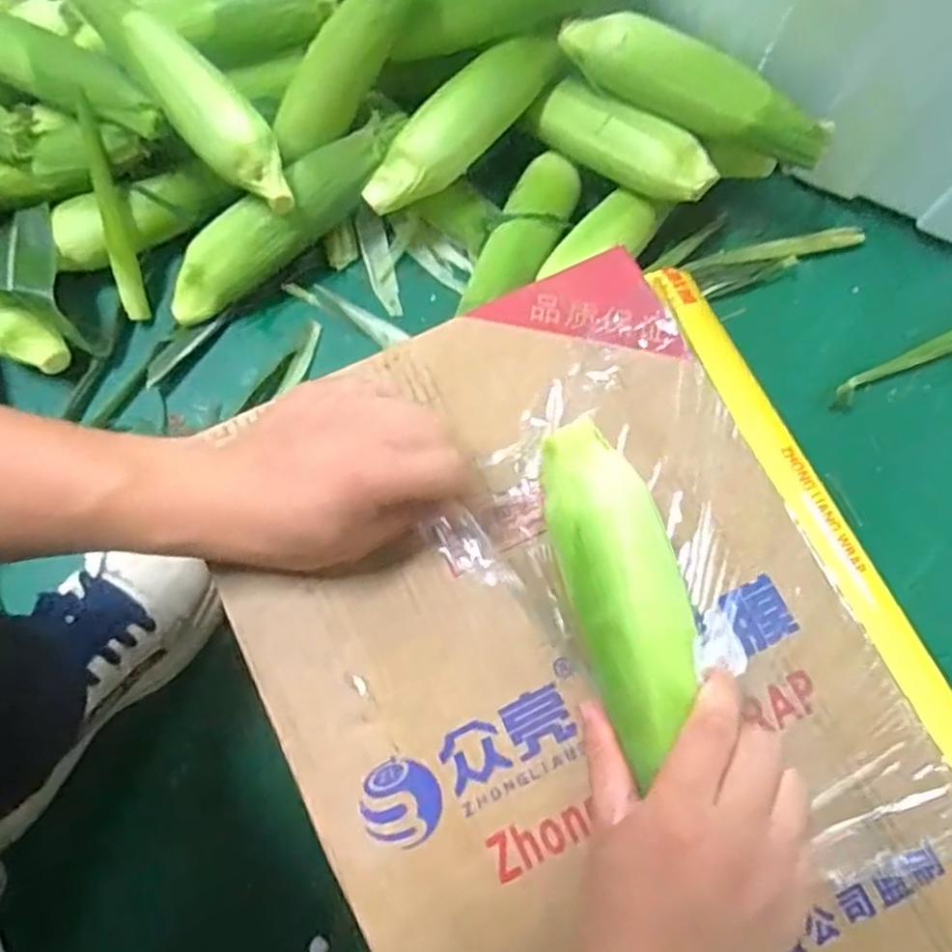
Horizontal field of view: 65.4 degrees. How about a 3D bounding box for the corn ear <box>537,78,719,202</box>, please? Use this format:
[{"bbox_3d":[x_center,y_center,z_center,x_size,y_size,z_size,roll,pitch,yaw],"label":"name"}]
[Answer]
[{"bbox_3d":[0.119,-0.271,0.606,0.158,0.044,0.045,33,77,7],"label":"corn ear"}]

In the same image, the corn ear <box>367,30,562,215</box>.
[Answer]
[{"bbox_3d":[-0.014,-0.282,0.601,0.190,0.041,0.048,-39,79,5],"label":"corn ear"}]

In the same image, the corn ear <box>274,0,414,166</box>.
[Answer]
[{"bbox_3d":[-0.104,-0.329,0.589,0.175,0.044,0.039,-39,75,35],"label":"corn ear"}]

